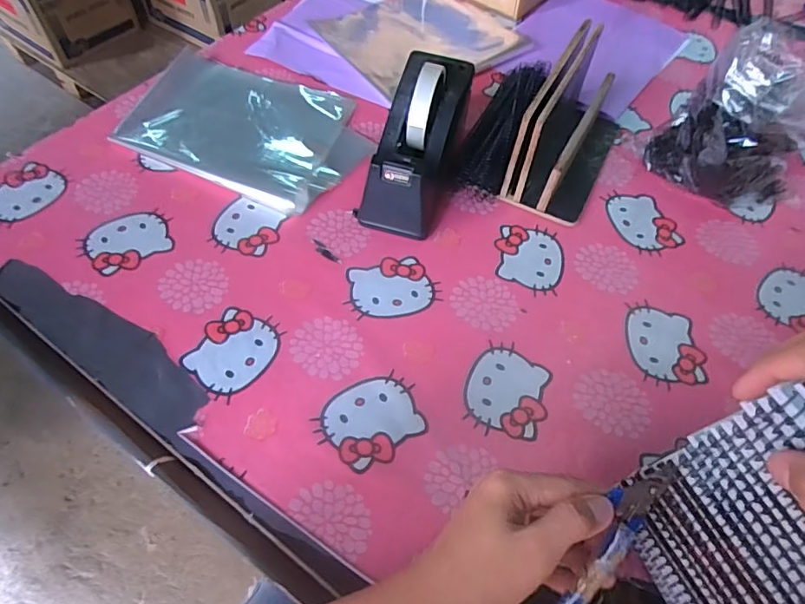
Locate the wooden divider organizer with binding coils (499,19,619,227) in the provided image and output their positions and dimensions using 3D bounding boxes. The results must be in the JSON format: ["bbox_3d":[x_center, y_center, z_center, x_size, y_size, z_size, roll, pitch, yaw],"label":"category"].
[{"bbox_3d":[0.199,-0.202,0.587,0.092,0.117,0.206,26,59,12],"label":"wooden divider organizer with binding coils"}]

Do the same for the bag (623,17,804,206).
[{"bbox_3d":[0.379,-0.205,0.576,0.166,0.158,0.135,-12,58,-12],"label":"bag"}]

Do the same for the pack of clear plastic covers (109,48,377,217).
[{"bbox_3d":[-0.191,-0.219,0.637,0.295,0.013,0.195,24,58,12],"label":"pack of clear plastic covers"}]

